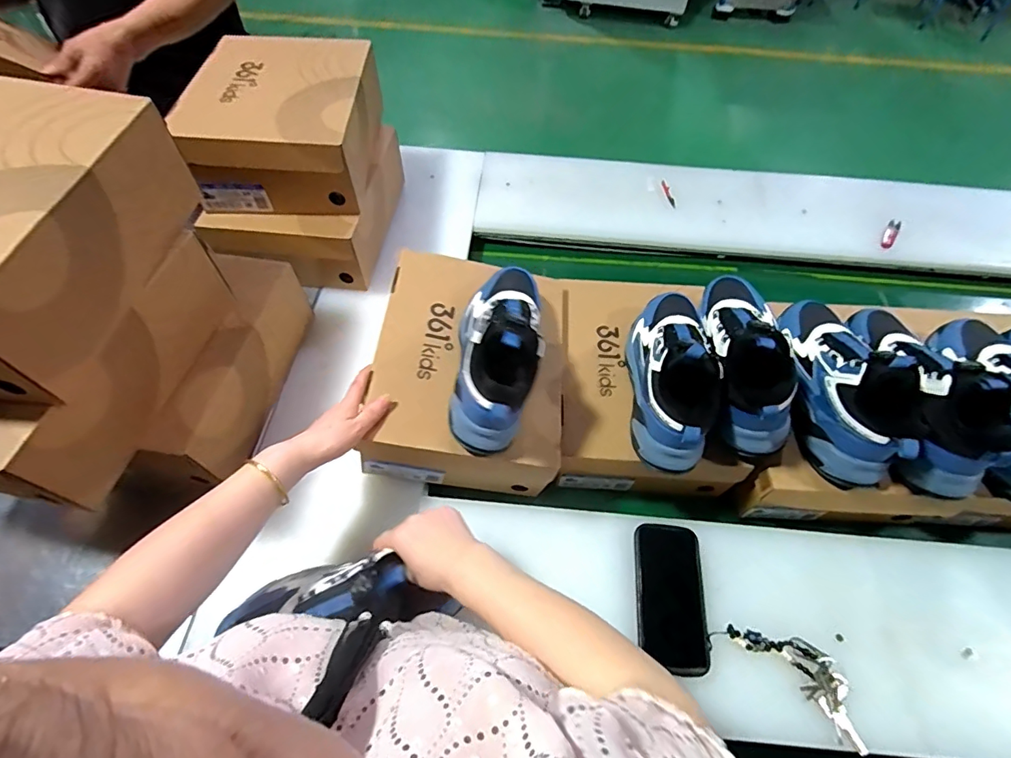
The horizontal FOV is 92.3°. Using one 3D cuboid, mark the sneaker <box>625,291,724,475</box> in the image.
[{"bbox_3d":[0.213,-0.024,0.615,0.085,0.125,0.247,6,59,4],"label":"sneaker"}]

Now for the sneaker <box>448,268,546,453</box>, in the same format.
[{"bbox_3d":[-0.009,-0.051,0.584,0.096,0.128,0.246,3,58,2],"label":"sneaker"}]

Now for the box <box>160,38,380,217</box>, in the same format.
[{"bbox_3d":[-0.348,-0.418,0.791,0.251,0.137,0.293,1,58,1],"label":"box"}]

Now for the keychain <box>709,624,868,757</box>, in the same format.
[{"bbox_3d":[0.336,0.336,0.565,0.179,0.011,0.071,32,64,18],"label":"keychain"}]

